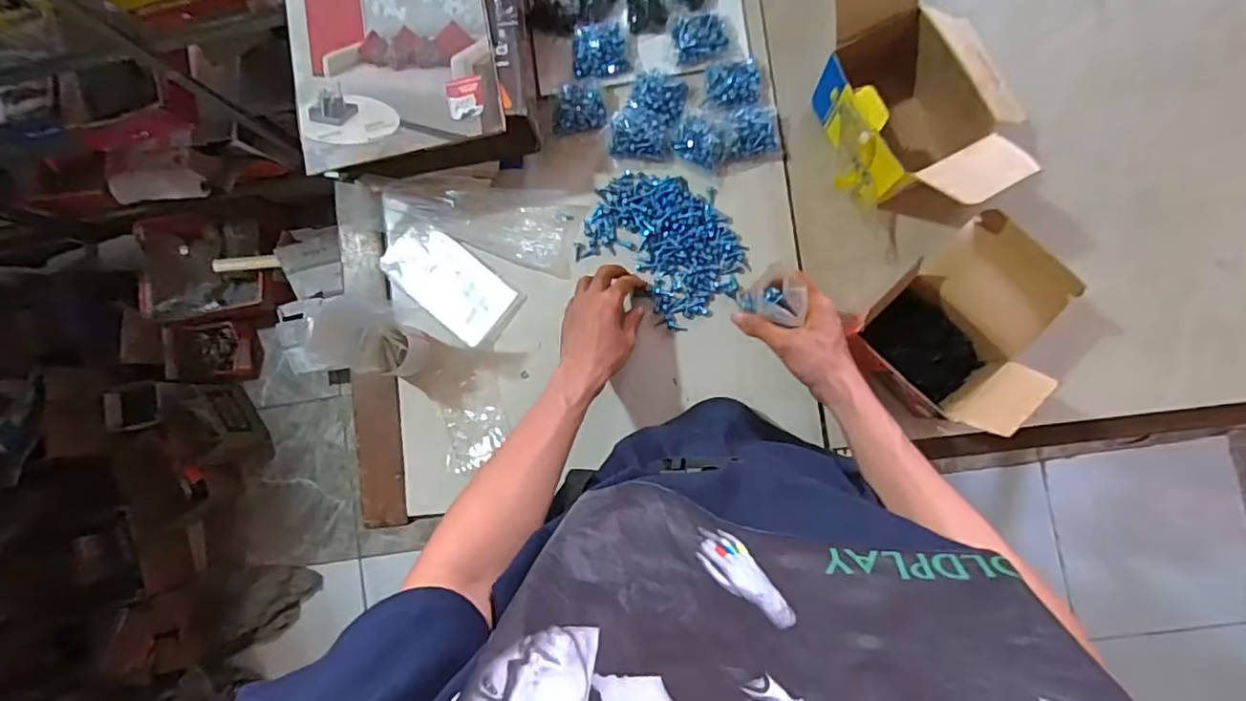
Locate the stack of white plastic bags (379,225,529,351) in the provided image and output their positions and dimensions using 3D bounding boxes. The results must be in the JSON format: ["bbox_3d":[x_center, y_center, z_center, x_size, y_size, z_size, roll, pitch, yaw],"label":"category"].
[{"bbox_3d":[-0.200,-0.079,0.671,0.159,0.009,0.084,38,91,7],"label":"stack of white plastic bags"}]

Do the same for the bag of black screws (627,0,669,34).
[{"bbox_3d":[0.028,-0.389,0.666,0.045,0.016,0.047,-3,86,6],"label":"bag of black screws"}]

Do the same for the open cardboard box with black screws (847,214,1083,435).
[{"bbox_3d":[0.333,-0.026,0.570,0.149,0.117,0.178,42,91,7],"label":"open cardboard box with black screws"}]

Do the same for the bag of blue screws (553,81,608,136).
[{"bbox_3d":[-0.050,-0.278,0.665,0.060,0.017,0.053,-6,86,5],"label":"bag of blue screws"}]

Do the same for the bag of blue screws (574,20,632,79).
[{"bbox_3d":[-0.027,-0.344,0.666,0.062,0.018,0.064,-8,85,5],"label":"bag of blue screws"}]

